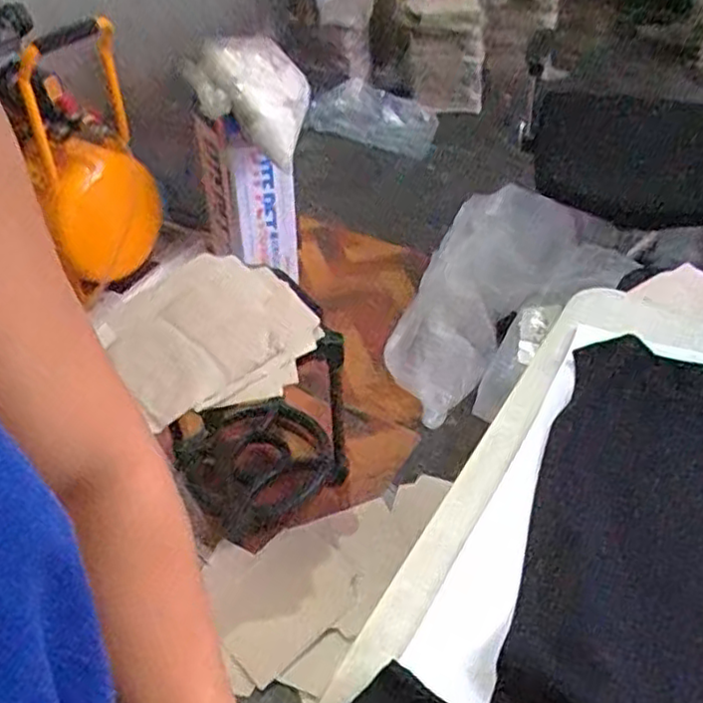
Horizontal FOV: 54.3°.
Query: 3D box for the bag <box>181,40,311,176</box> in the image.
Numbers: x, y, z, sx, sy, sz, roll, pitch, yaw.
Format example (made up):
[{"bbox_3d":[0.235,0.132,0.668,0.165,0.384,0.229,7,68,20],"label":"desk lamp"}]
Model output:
[{"bbox_3d":[-0.197,-0.538,1.434,0.262,0.192,0.137,25,51,26],"label":"bag"}]

